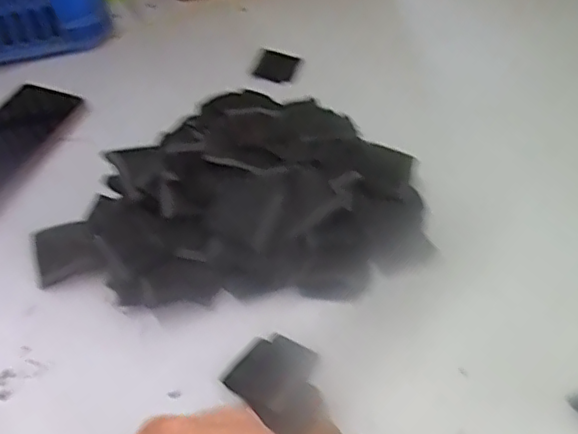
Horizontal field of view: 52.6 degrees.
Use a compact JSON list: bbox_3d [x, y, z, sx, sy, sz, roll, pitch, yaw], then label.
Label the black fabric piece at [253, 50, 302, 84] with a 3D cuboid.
[{"bbox_3d":[-0.012,-0.164,0.642,0.044,0.004,0.042,20,63,-6],"label":"black fabric piece"}]

